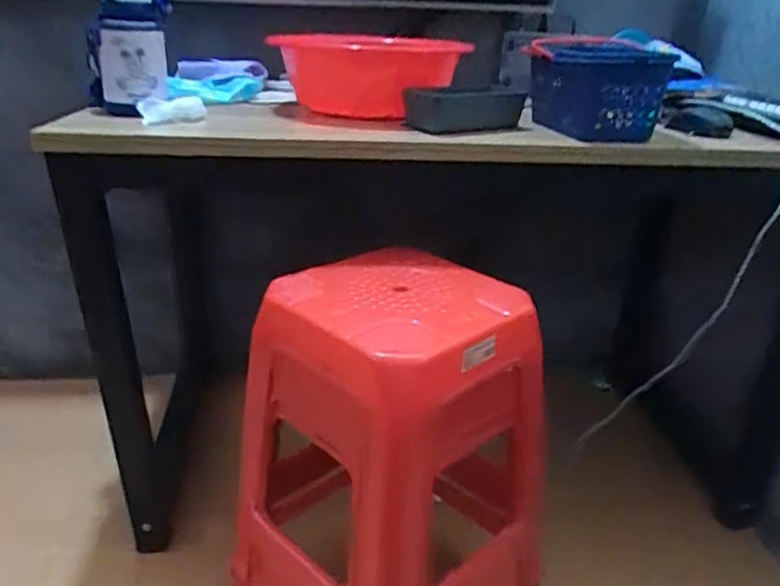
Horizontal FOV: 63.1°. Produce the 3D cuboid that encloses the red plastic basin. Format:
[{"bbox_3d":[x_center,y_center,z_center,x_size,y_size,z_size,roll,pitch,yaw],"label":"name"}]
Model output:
[{"bbox_3d":[-0.033,-0.359,1.072,0.317,0.128,0.317,2,25,-1],"label":"red plastic basin"}]

